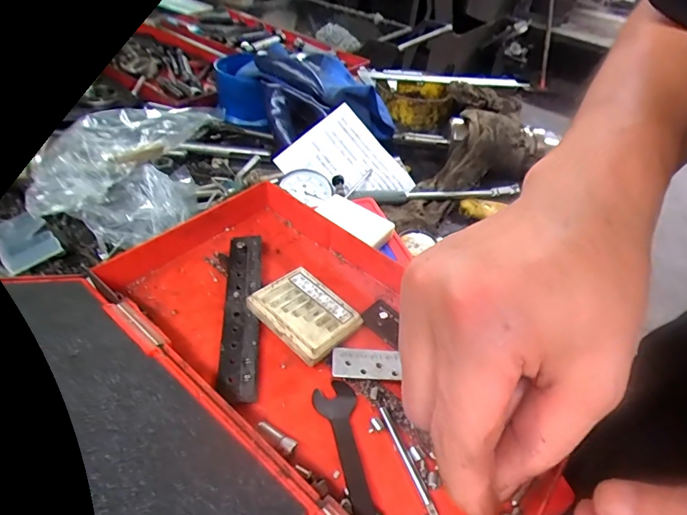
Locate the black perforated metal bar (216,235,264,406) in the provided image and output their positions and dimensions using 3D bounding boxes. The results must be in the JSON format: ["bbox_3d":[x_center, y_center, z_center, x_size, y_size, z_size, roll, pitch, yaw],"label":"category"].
[{"bbox_3d":[-0.057,0.028,0.252,0.020,0.009,0.112,0,43,-8],"label":"black perforated metal bar"}]

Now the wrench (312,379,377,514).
[{"bbox_3d":[0.004,0.086,0.206,0.020,0.004,0.066,-11,45,-19],"label":"wrench"}]

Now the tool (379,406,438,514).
[{"bbox_3d":[0.029,0.092,0.204,0.005,0.005,0.053,-11,45,-19],"label":"tool"}]

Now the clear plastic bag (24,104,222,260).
[{"bbox_3d":[-0.204,-0.093,0.443,0.136,0.083,0.180,1,43,-7],"label":"clear plastic bag"}]

